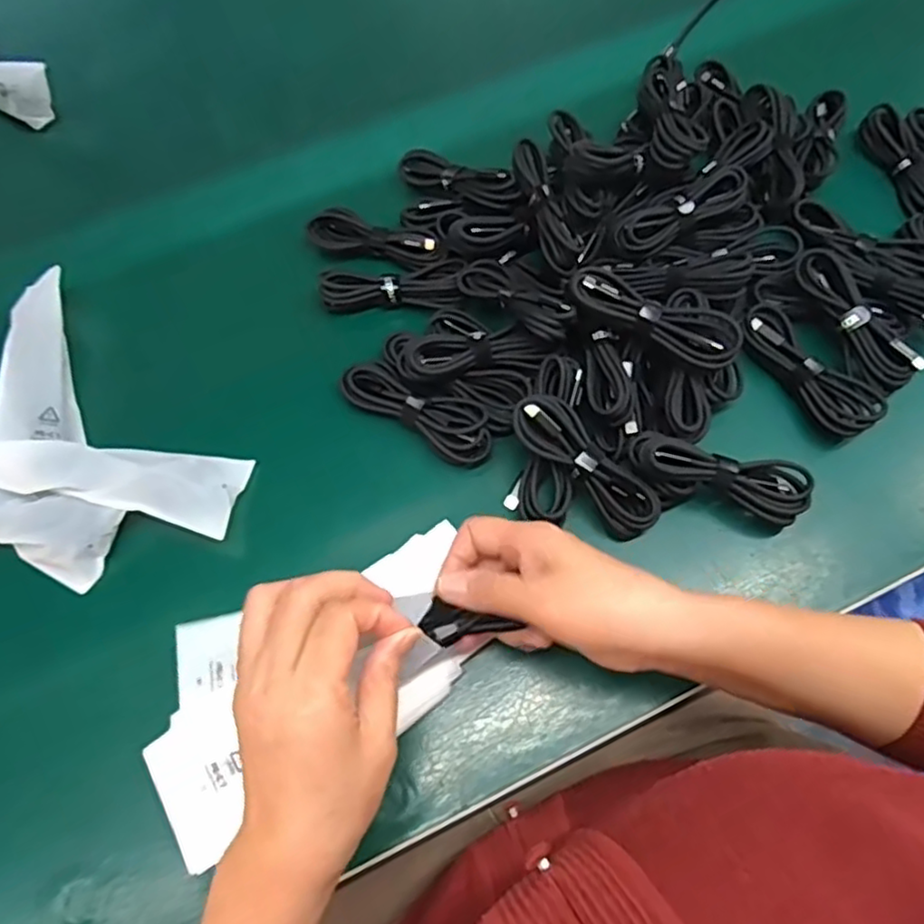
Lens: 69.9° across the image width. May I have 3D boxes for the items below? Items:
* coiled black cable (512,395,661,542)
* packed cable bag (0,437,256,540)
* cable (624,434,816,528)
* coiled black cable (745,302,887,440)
[{"bbox_3d":[0.078,0.002,0.417,0.110,0.026,0.035,45,74,-3],"label":"coiled black cable"},{"bbox_3d":[-0.221,0.008,0.424,0.153,0.018,0.055,12,65,-1],"label":"packed cable bag"},{"bbox_3d":[0.161,0.008,0.410,0.112,0.023,0.036,16,67,-8],"label":"cable"},{"bbox_3d":[0.239,-0.064,0.457,0.041,0.023,0.108,-31,69,-11],"label":"coiled black cable"}]

